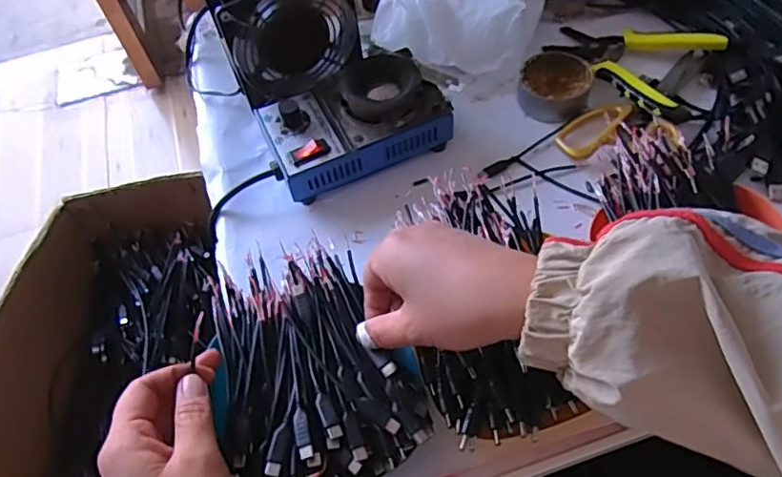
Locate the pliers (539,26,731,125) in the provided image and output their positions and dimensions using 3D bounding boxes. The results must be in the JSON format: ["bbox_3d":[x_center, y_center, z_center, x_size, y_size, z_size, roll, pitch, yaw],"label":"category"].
[{"bbox_3d":[0.217,-0.166,0.548,0.147,0.032,0.112,31,65,23],"label":"pliers"}]

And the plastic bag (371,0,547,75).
[{"bbox_3d":[0.069,-0.238,0.563,0.143,0.088,0.122,22,62,18],"label":"plastic bag"}]

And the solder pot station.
[{"bbox_3d":[-0.033,-0.105,0.512,0.150,0.062,0.096,-23,58,-9],"label":"solder pot station"}]

